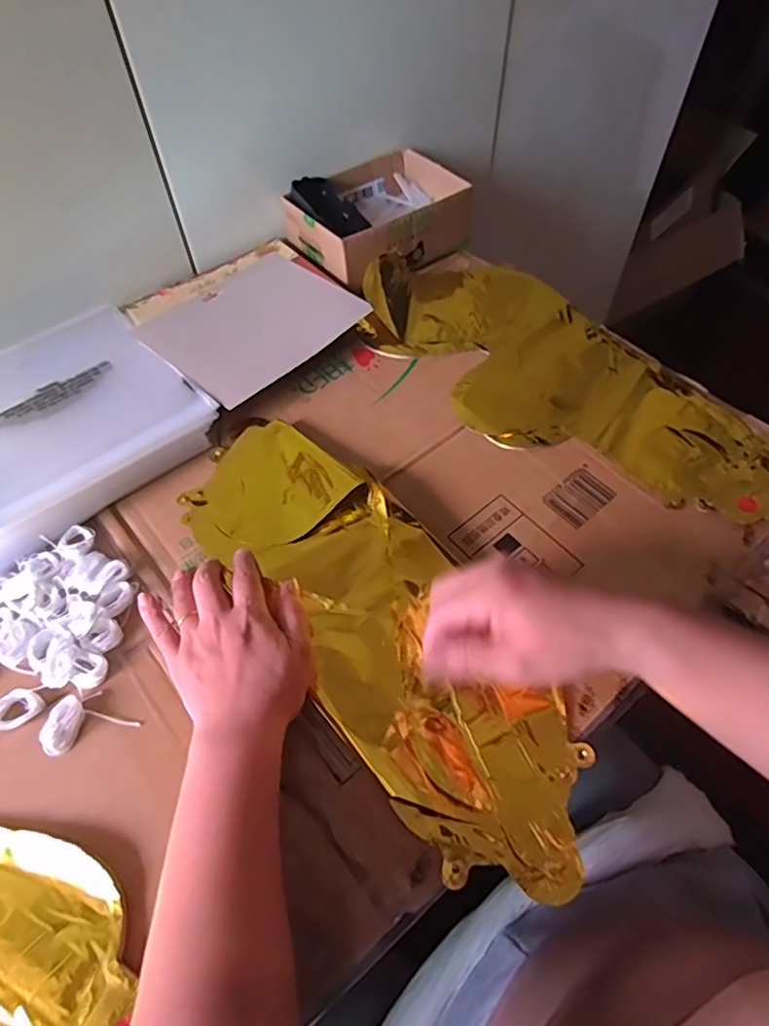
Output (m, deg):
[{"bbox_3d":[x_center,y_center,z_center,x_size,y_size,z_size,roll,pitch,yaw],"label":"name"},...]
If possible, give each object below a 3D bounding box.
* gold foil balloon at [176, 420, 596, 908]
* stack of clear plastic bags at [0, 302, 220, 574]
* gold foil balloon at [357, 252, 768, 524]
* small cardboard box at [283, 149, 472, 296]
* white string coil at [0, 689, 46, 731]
[{"bbox_3d":[-0.010,0.074,0.423,0.138,0.032,0.404,-30,63,-18],"label":"gold foil balloon"},{"bbox_3d":[-0.304,-0.092,0.525,0.220,0.030,0.241,-38,64,-21],"label":"stack of clear plastic bags"},{"bbox_3d":[0.161,-0.139,0.551,0.196,0.023,0.436,-33,62,-19],"label":"gold foil balloon"},{"bbox_3d":[-0.006,-0.354,0.680,0.202,0.062,0.146,-35,63,-20],"label":"small cardboard box"},{"bbox_3d":[-0.250,0.133,0.389,0.025,0.006,0.029,37,65,22],"label":"white string coil"}]

